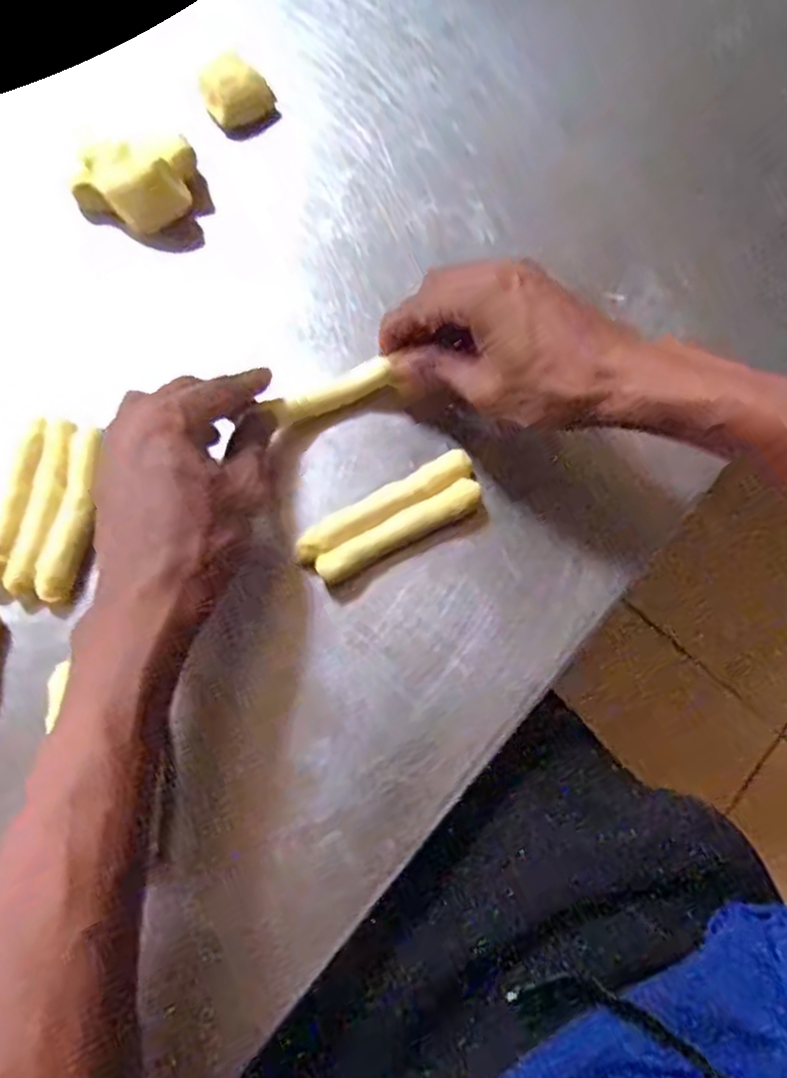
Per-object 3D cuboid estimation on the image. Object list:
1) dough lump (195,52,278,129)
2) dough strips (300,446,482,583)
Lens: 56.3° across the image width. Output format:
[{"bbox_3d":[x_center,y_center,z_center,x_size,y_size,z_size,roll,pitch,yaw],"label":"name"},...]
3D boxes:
[{"bbox_3d":[-0.107,-0.301,0.497,0.042,0.028,0.039,1,73,-2],"label":"dough lump"},{"bbox_3d":[-0.001,-0.011,0.413,0.106,0.016,0.034,-28,76,-10],"label":"dough strips"}]

